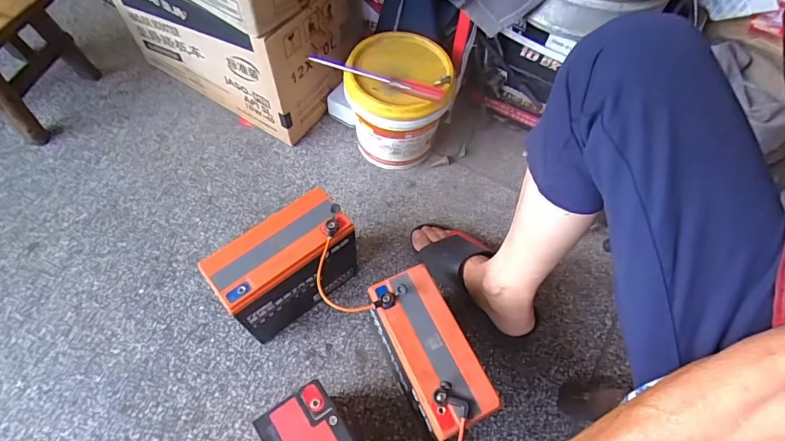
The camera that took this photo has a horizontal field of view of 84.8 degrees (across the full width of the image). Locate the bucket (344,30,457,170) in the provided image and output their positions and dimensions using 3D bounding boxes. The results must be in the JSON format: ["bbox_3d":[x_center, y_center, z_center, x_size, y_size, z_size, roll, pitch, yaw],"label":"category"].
[{"bbox_3d":[0.010,-0.192,0.733,0.163,0.186,0.156,1,60,-1],"label":"bucket"}]

